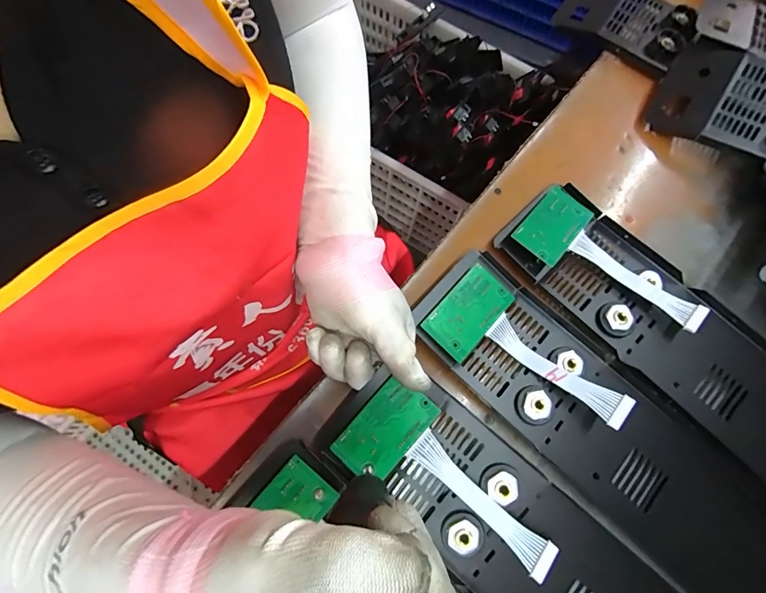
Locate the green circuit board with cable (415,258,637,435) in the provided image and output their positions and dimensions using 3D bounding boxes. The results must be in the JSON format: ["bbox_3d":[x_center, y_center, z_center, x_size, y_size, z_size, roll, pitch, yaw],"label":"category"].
[{"bbox_3d":[0.109,0.050,0.314,0.073,0.032,0.154,-43,80,-14],"label":"green circuit board with cable"}]

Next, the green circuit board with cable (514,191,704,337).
[{"bbox_3d":[0.195,-0.026,0.346,0.158,0.027,0.073,42,76,9],"label":"green circuit board with cable"}]

